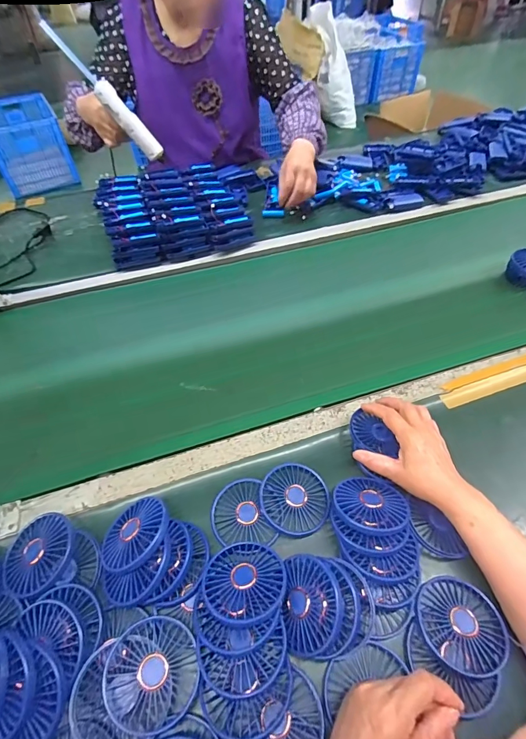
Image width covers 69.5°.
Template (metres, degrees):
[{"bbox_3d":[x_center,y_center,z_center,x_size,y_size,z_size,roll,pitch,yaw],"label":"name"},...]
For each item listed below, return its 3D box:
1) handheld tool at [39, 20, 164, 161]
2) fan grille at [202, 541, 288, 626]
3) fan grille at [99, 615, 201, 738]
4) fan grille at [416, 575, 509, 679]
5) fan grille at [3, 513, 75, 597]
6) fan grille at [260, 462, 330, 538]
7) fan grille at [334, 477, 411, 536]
[{"bbox_3d":[-0.338,-0.589,0.817,0.029,0.303,0.038,-18,35,45],"label":"handheld tool"},{"bbox_3d":[-0.021,0.221,0.401,0.086,0.014,0.086,-4,31,2],"label":"fan grille"},{"bbox_3d":[-0.107,0.291,0.365,0.083,0.027,0.086,-9,51,-5],"label":"fan grille"},{"bbox_3d":[0.204,0.262,0.393,0.084,0.018,0.084,5,51,6],"label":"fan grille"},{"bbox_3d":[-0.262,0.210,0.439,0.081,0.016,0.082,-1,51,1],"label":"fan grille"},{"bbox_3d":[0.040,0.160,0.473,0.084,0.018,0.084,-1,51,1],"label":"fan grille"},{"bbox_3d":[0.130,0.158,0.453,0.084,0.011,0.083,9,28,14],"label":"fan grille"}]

